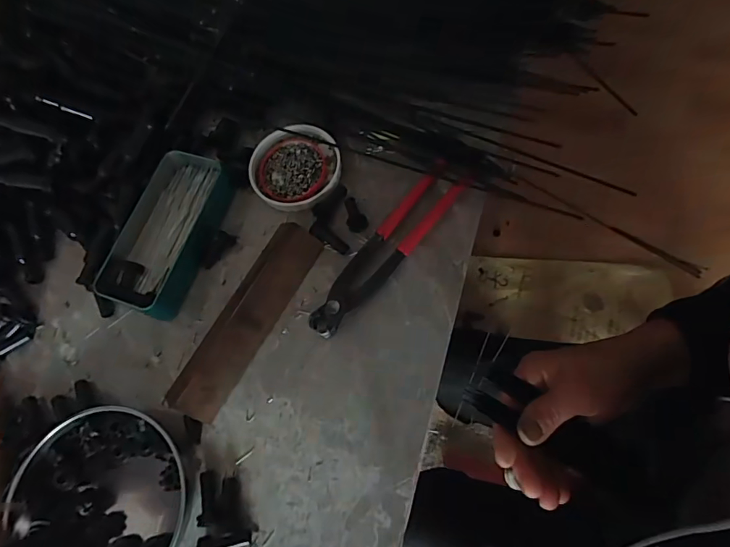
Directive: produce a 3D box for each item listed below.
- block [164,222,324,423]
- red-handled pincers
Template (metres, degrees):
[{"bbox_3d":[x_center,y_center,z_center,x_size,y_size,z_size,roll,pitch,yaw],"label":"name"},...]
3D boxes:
[{"bbox_3d":[-0.100,0.035,0.384,0.044,0.020,0.178,29,76,9],"label":"block"},{"bbox_3d":[0.021,-0.026,0.398,0.039,0.012,0.191,38,79,18],"label":"red-handled pincers"}]

